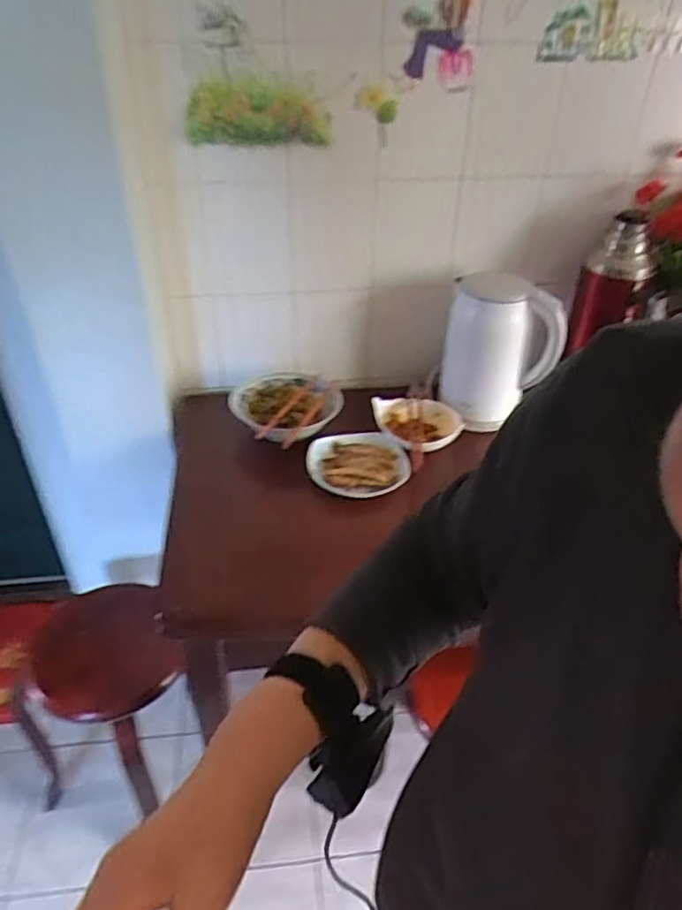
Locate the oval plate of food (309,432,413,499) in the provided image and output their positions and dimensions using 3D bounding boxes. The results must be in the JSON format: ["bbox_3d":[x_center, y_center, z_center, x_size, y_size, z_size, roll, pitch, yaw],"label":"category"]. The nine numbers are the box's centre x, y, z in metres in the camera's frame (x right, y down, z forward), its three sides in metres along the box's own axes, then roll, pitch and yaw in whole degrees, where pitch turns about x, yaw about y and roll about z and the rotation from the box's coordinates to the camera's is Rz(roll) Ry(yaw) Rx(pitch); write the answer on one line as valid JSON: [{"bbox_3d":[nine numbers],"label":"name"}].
[{"bbox_3d":[0.031,0.016,1.084,0.175,0.035,0.137,1,36,0],"label":"oval plate of food"}]

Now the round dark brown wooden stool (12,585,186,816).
[{"bbox_3d":[-0.481,0.532,1.280,0.282,0.446,0.278,0,36,0],"label":"round dark brown wooden stool"}]

